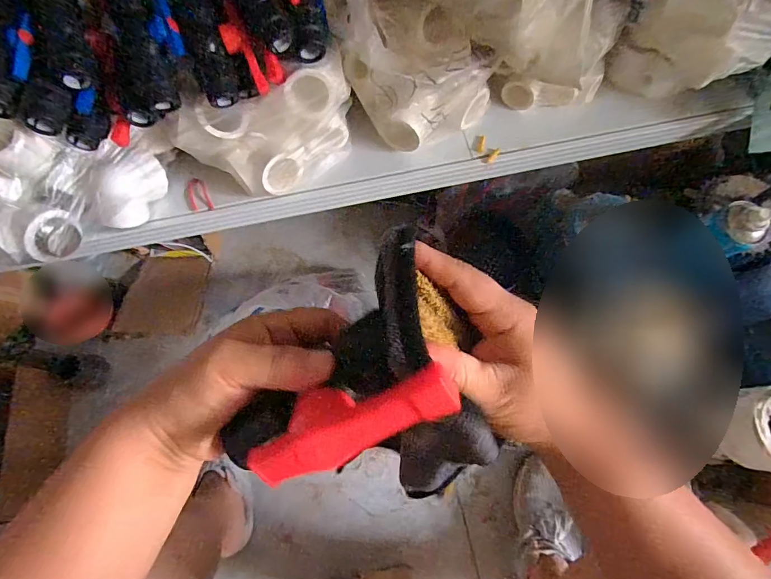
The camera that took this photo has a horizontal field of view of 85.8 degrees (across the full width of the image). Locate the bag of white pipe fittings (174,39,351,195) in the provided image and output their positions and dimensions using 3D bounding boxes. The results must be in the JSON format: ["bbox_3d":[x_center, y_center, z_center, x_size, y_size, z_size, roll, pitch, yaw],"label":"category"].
[{"bbox_3d":[-0.153,-0.208,0.572,0.240,0.126,0.105,-24,73,-6],"label":"bag of white pipe fittings"}]

